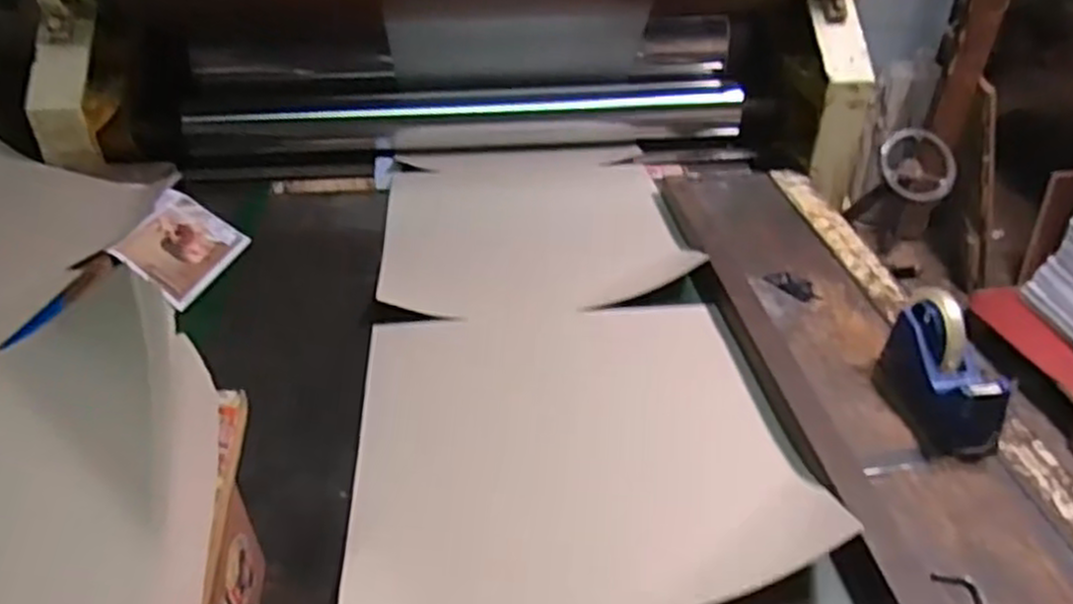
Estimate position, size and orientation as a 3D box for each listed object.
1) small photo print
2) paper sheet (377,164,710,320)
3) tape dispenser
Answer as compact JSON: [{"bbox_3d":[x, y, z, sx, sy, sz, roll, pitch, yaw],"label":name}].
[{"bbox_3d":[-0.492,-0.080,1.065,0.123,0.013,0.193,42,27,-16],"label":"small photo print"},{"bbox_3d":[-0.014,-0.123,1.207,0.432,0.032,0.450,-4,35,-6],"label":"paper sheet"},{"bbox_3d":[0.440,0.068,0.835,0.080,0.108,0.172,-2,35,-2],"label":"tape dispenser"}]

